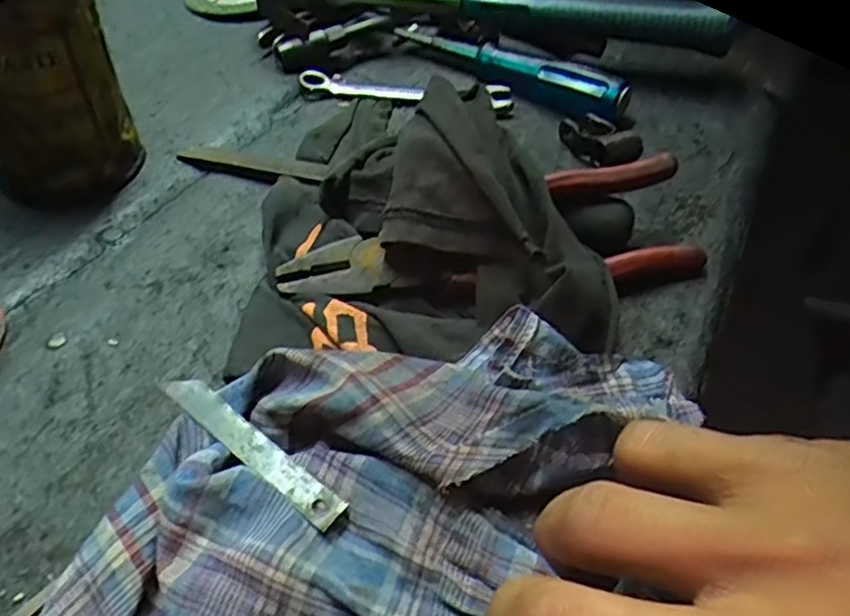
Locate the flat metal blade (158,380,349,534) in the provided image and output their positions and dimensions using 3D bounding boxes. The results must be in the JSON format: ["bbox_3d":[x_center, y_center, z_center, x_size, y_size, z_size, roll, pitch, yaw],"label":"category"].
[{"bbox_3d":[-0.064,0.051,0.246,0.086,0.004,0.012,33,69,22],"label":"flat metal blade"}]

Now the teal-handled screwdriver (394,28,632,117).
[{"bbox_3d":[0.052,-0.164,0.439,0.025,0.028,0.174,-34,56,-29],"label":"teal-handled screwdriver"}]

